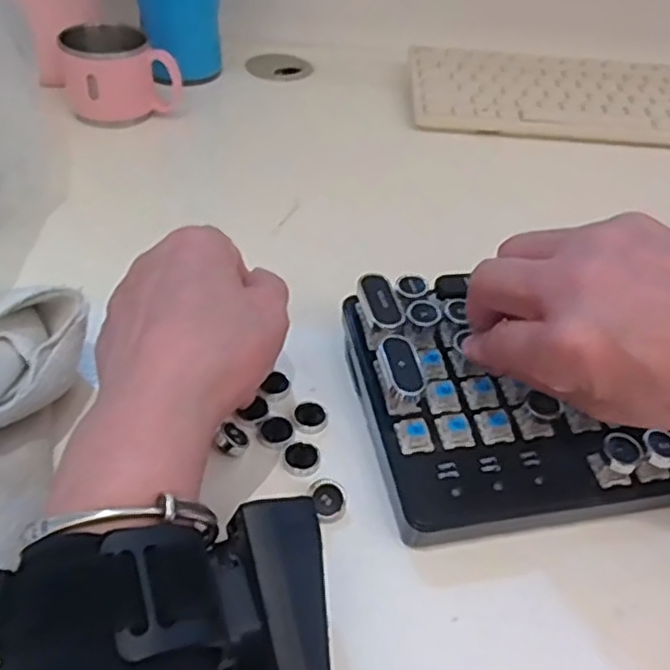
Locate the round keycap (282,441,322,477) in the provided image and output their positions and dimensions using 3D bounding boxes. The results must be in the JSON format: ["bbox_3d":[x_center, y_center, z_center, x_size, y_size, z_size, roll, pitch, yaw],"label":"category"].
[{"bbox_3d":[-0.014,0.055,0.313,0.017,0.008,0.017,3,44,-3],"label":"round keycap"}]

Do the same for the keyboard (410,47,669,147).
[{"bbox_3d":[0.281,-0.202,0.604,0.423,0.030,0.127,3,44,-3],"label":"keyboard"}]

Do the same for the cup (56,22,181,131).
[{"bbox_3d":[-0.168,-0.203,0.533,0.080,0.058,0.052,-20,50,-25],"label":"cup"}]

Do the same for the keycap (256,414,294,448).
[{"bbox_3d":[-0.028,0.046,0.323,0.016,0.006,0.016,10,44,3],"label":"keycap"}]

